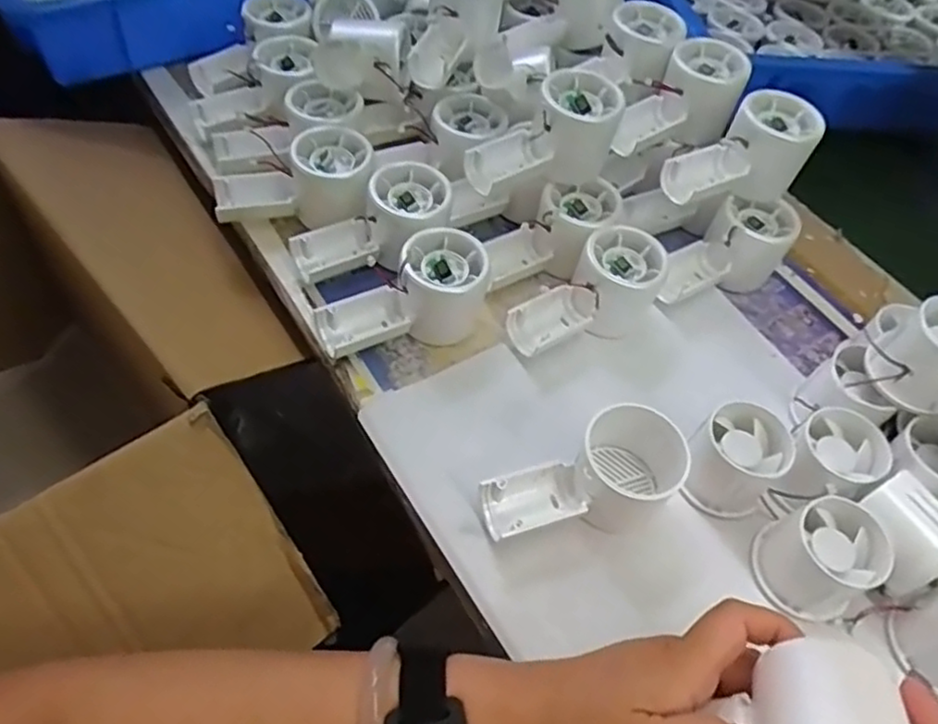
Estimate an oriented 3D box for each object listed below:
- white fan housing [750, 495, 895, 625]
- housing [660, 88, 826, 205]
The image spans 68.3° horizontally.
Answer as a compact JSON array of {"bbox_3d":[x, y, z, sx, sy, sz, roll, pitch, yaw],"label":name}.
[{"bbox_3d":[0.200,0.111,0.390,0.056,0.044,0.056,4,55,-6],"label":"white fan housing"},{"bbox_3d":[0.194,-0.144,0.494,0.109,0.057,0.057,-29,64,-26],"label":"housing"}]

